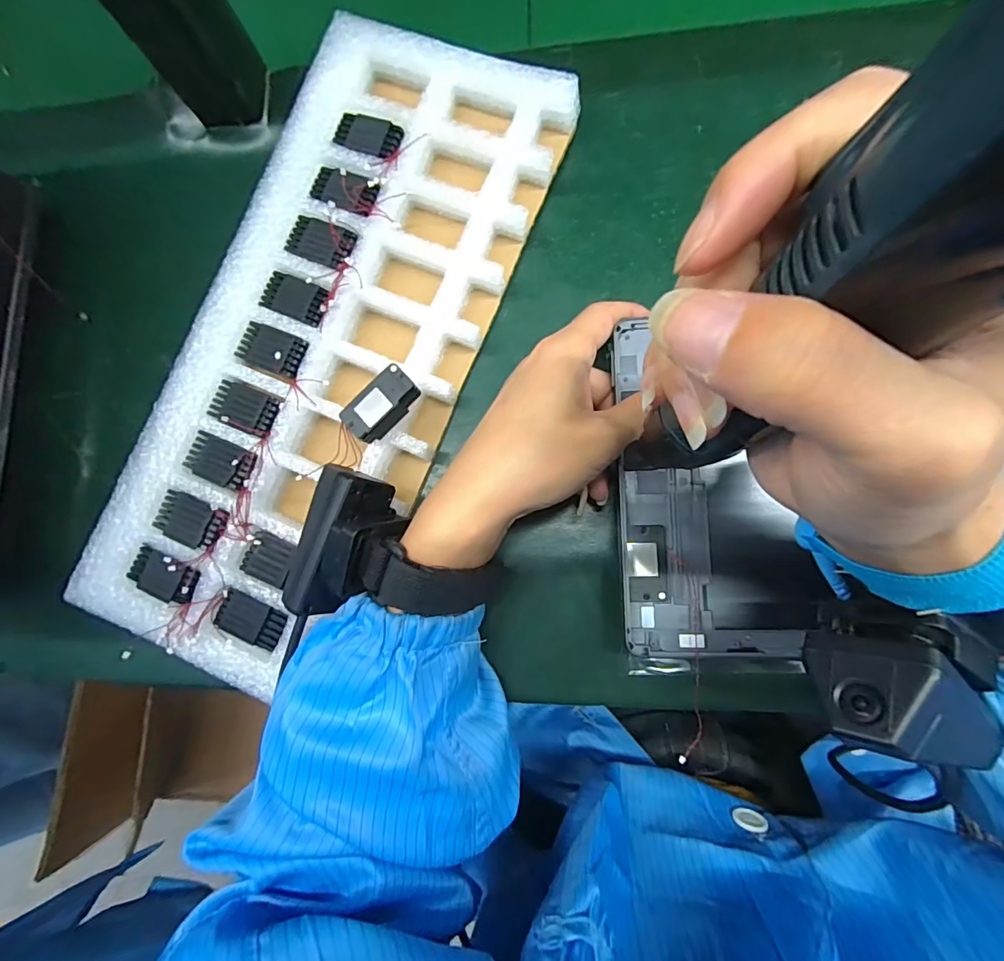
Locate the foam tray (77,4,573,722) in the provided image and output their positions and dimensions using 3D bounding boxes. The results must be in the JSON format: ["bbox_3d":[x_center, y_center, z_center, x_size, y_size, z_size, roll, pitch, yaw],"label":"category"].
[{"bbox_3d":[-0.100,-0.075,0.264,0.157,0.034,0.371,23,87,6],"label":"foam tray"}]

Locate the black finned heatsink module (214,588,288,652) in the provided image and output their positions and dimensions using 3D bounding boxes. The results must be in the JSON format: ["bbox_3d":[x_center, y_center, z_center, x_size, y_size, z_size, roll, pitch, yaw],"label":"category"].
[{"bbox_3d":[-0.134,0.075,0.249,0.037,0.005,0.023,27,87,6],"label":"black finned heatsink module"}]

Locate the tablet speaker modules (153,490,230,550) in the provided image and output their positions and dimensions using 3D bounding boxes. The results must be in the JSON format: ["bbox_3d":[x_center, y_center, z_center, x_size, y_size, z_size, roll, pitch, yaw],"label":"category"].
[{"bbox_3d":[-0.174,0.021,0.259,0.041,0.009,0.025,20,84,9],"label":"tablet speaker modules"}]

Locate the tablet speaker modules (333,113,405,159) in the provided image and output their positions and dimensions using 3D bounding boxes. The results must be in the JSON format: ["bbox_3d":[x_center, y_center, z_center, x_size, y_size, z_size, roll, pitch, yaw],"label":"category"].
[{"bbox_3d":[-0.078,-0.200,0.271,0.042,0.006,0.024,15,83,9],"label":"tablet speaker modules"}]

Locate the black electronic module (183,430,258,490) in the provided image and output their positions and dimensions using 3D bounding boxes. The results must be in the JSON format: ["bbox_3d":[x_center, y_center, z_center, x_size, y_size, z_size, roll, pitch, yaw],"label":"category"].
[{"bbox_3d":[-0.159,-0.011,0.261,0.041,0.009,0.023,22,87,6],"label":"black electronic module"}]

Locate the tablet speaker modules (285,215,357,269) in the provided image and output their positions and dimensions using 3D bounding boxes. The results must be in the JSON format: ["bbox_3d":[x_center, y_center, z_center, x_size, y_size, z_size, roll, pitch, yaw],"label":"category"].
[{"bbox_3d":[-0.105,-0.138,0.269,0.040,0.007,0.024,24,84,10],"label":"tablet speaker modules"}]

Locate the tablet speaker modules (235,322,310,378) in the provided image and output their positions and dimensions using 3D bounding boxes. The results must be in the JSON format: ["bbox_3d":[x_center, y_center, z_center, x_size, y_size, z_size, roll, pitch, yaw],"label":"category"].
[{"bbox_3d":[-0.132,-0.075,0.269,0.044,0.012,0.023,23,84,10],"label":"tablet speaker modules"}]

